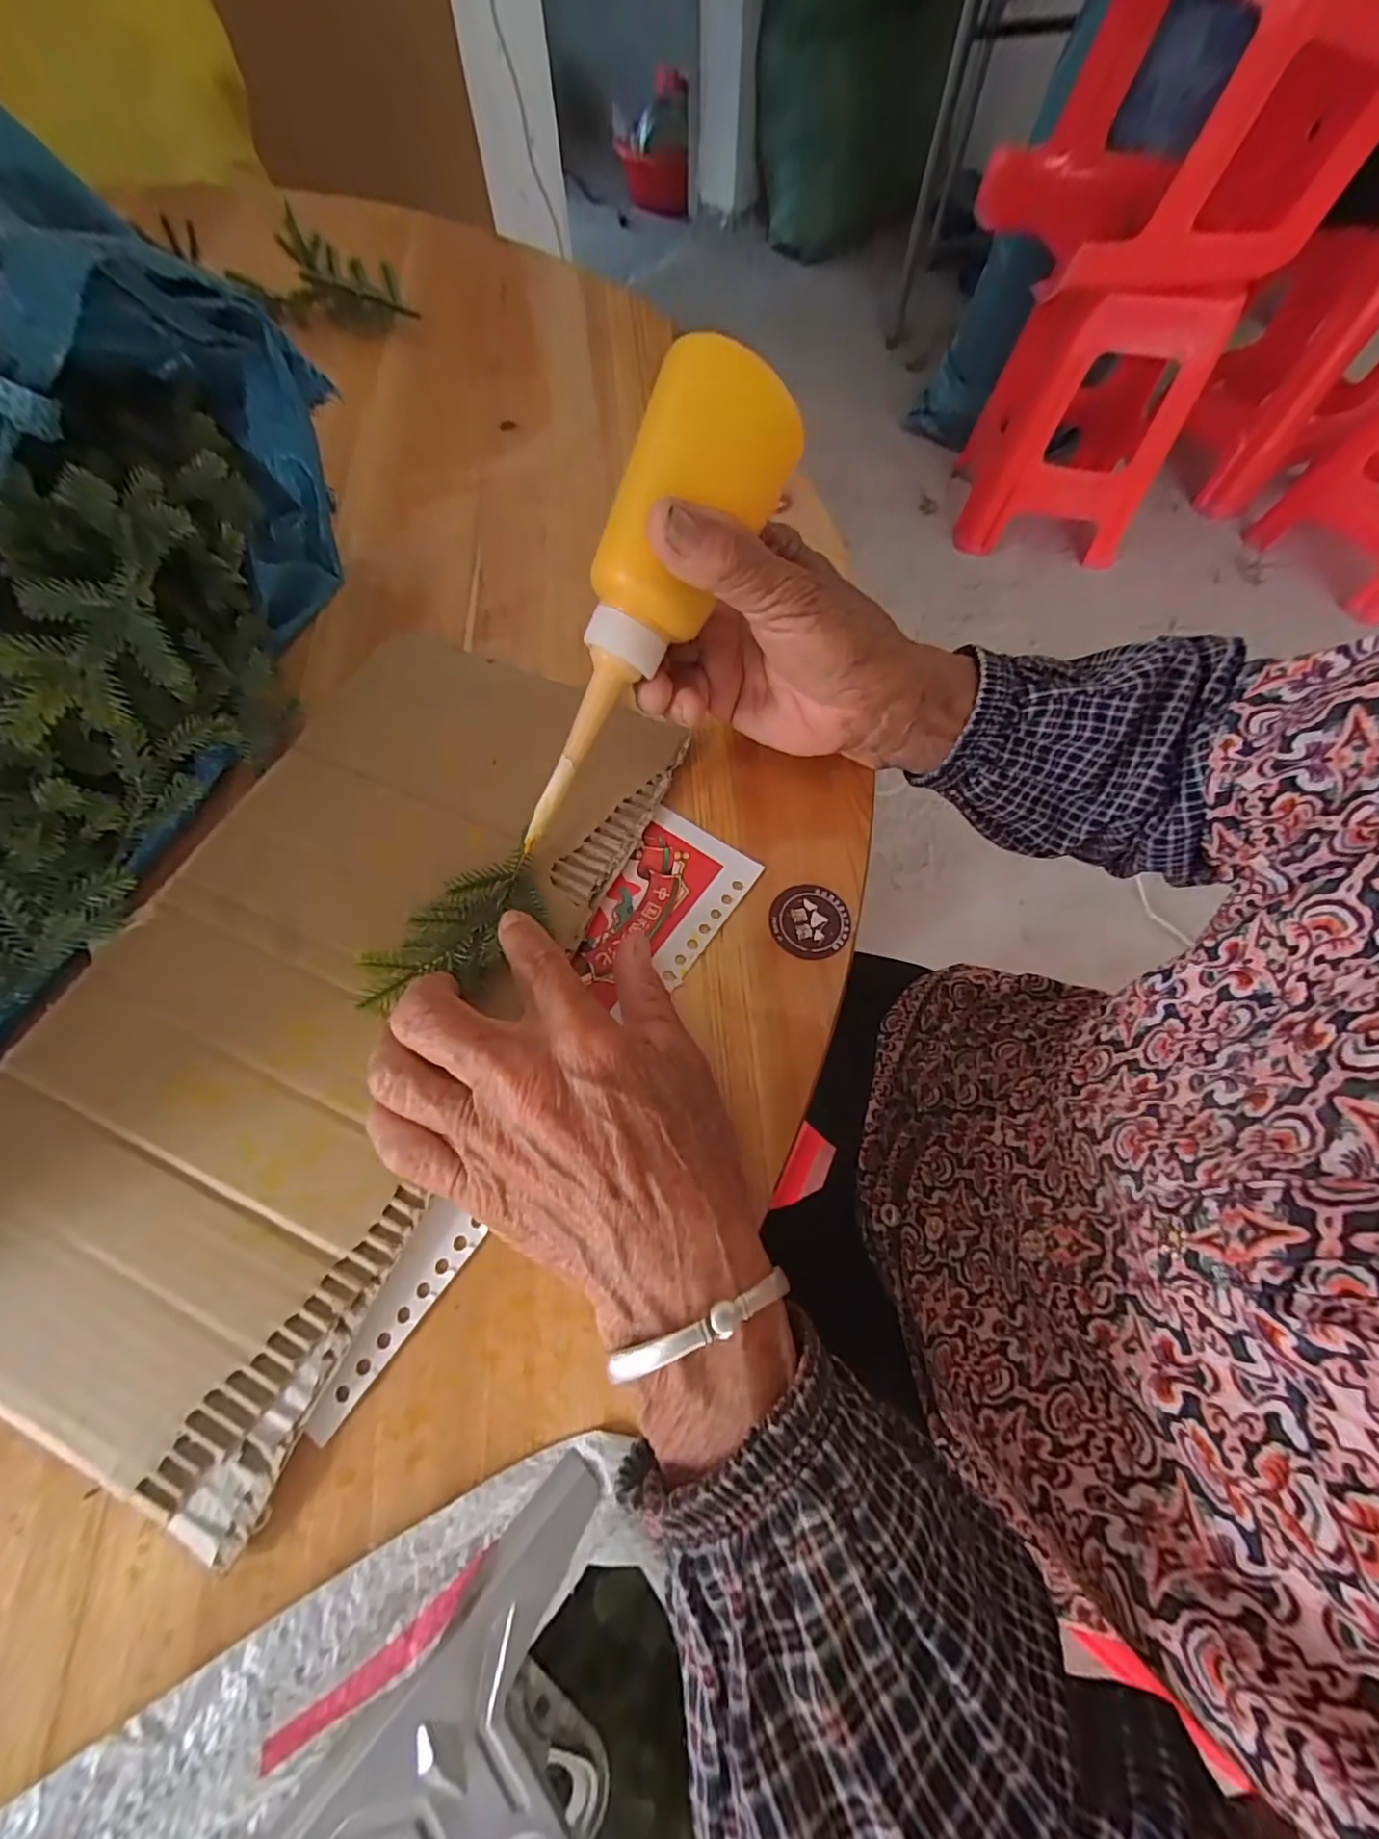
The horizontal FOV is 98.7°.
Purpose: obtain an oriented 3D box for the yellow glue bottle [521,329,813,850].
[{"bbox_3d":[-0.019,-0.108,0.225,0.043,0.046,0.176,31,103,11],"label":"yellow glue bottle"}]

